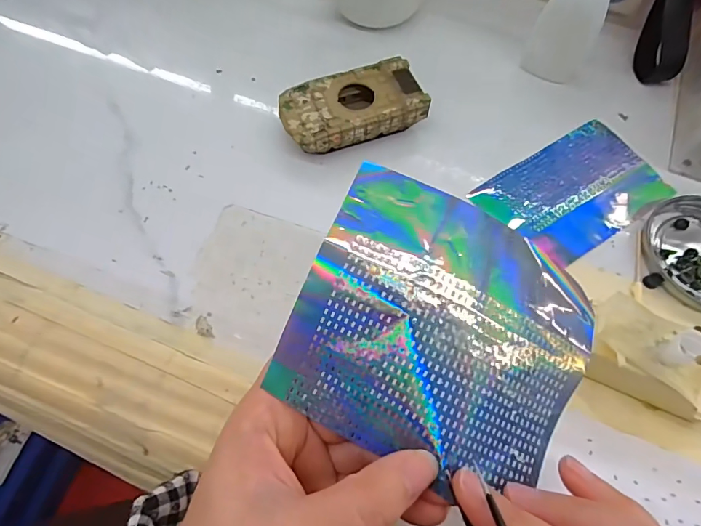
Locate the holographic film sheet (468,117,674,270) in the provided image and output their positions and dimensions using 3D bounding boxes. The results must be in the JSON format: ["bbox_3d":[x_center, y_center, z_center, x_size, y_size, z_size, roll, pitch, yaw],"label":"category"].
[{"bbox_3d":[0.152,-0.050,0.283,0.118,0.005,0.076,-32,70,-15],"label":"holographic film sheet"}]

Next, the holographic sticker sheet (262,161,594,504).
[{"bbox_3d":[0.038,0.029,0.167,0.117,0.018,0.101,25,86,0],"label":"holographic sticker sheet"}]

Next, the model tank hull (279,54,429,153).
[{"bbox_3d":[0.001,-0.106,0.293,0.095,0.027,0.050,-19,68,-10],"label":"model tank hull"}]

